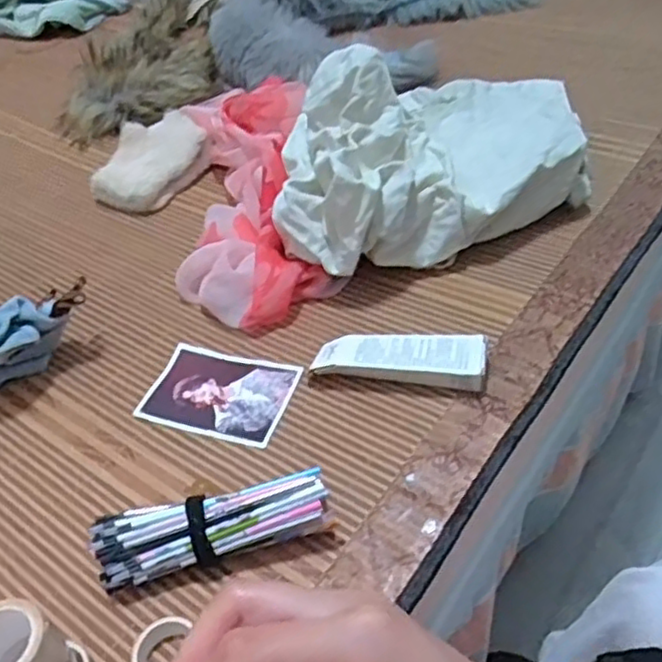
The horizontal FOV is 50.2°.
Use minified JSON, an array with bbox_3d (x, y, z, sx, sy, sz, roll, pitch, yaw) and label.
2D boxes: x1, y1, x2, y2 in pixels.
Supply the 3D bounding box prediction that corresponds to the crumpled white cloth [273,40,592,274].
[{"bbox_3d":[0.100,-0.165,0.608,0.328,0.125,0.171,-30,48,-21],"label":"crumpled white cloth"}]

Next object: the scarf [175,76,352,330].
[{"bbox_3d":[-0.075,-0.132,0.665,0.131,0.063,0.337,-10,44,-3],"label":"scarf"}]

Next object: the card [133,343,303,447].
[{"bbox_3d":[-0.080,0.045,0.516,0.103,0.005,0.076,10,45,19],"label":"card"}]

